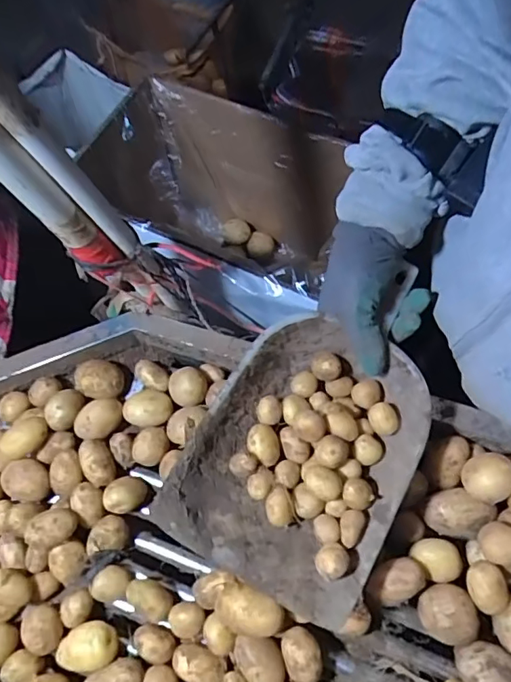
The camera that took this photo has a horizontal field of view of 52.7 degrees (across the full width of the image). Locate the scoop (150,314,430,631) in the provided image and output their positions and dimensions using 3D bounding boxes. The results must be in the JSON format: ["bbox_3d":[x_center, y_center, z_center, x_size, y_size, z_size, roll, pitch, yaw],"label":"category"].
[{"bbox_3d":[0.044,0.101,0.467,0.184,0.049,0.227,25,71,12],"label":"scoop"}]

